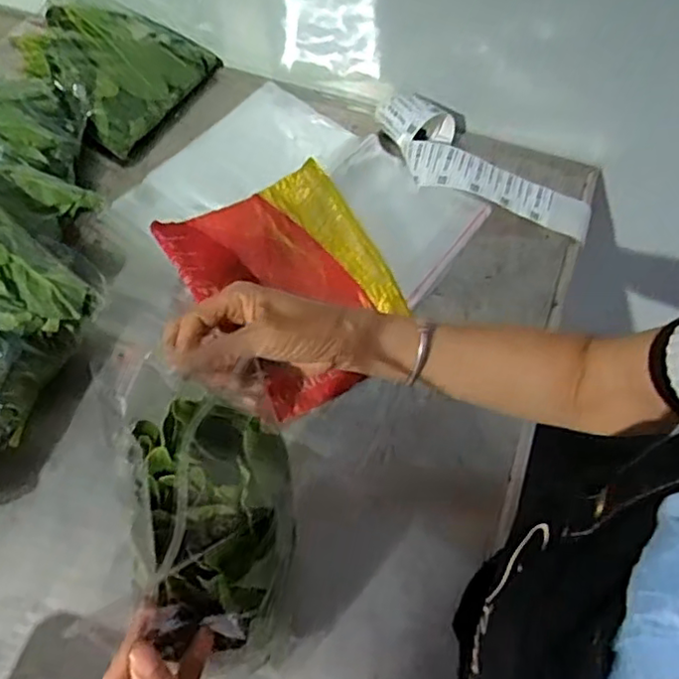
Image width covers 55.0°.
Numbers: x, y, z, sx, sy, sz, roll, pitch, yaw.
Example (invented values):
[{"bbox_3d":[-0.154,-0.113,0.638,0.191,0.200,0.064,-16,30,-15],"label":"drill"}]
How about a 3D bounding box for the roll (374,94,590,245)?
[{"bbox_3d":[0.187,-0.234,0.867,0.308,0.053,0.139,16,61,8],"label":"roll"}]

